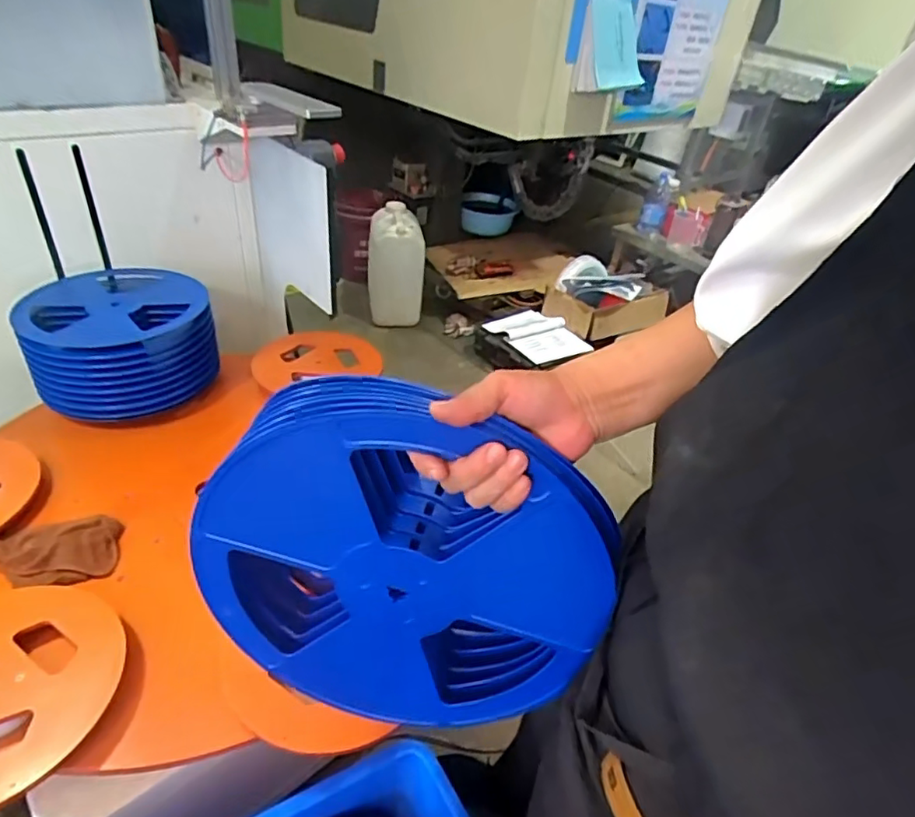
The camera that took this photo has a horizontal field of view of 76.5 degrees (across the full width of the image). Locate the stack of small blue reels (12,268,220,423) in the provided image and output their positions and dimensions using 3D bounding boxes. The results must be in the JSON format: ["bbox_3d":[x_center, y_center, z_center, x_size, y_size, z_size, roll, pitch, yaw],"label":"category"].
[{"bbox_3d":[-0.660,-0.144,1.162,0.315,0.167,0.310,-11,39,-23],"label":"stack of small blue reels"}]

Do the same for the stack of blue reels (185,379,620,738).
[{"bbox_3d":[-0.043,0.128,0.462,0.309,0.311,0.077,10,36,3],"label":"stack of blue reels"}]

